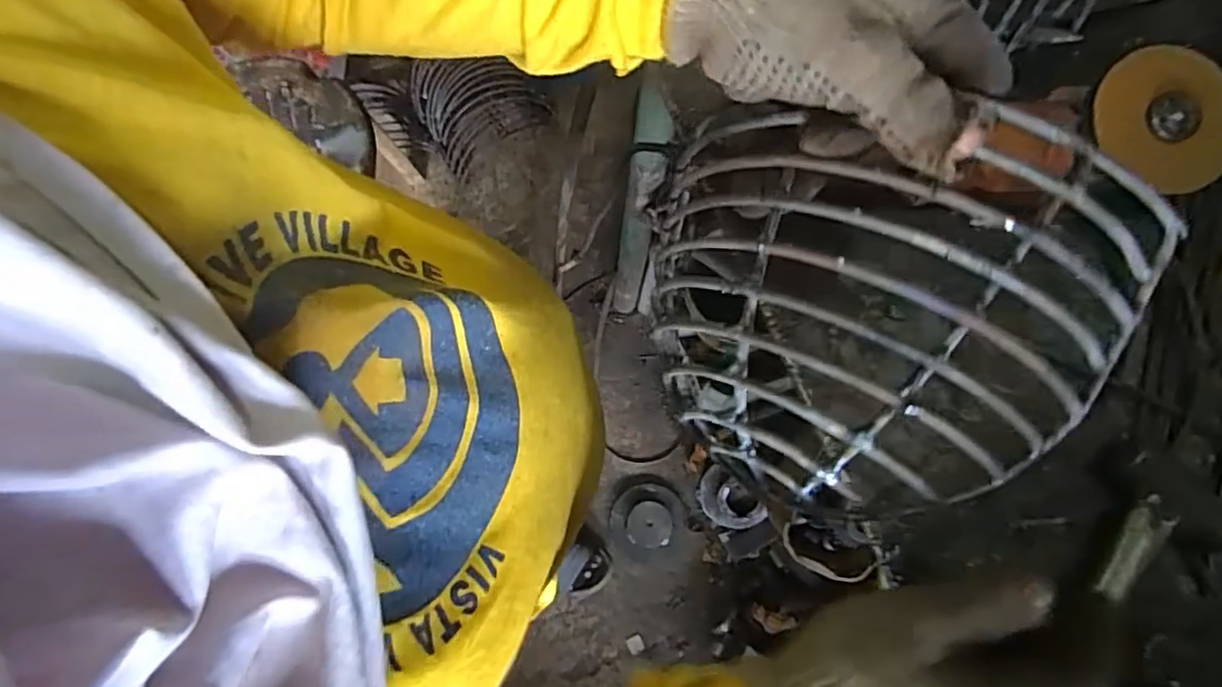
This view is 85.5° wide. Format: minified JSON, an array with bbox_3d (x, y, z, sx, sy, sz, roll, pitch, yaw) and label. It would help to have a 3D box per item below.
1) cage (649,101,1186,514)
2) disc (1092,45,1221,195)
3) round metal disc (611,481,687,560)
[{"bbox_3d":[0.114,-0.009,0.292,0.198,0.116,0.154,17,74,6],"label":"cage"},{"bbox_3d":[0.340,-0.139,0.401,0.083,0.004,0.077,0,86,8],"label":"disc"},{"bbox_3d":[0.074,0.337,1.263,0.145,0.032,0.132,1,73,2],"label":"round metal disc"}]

